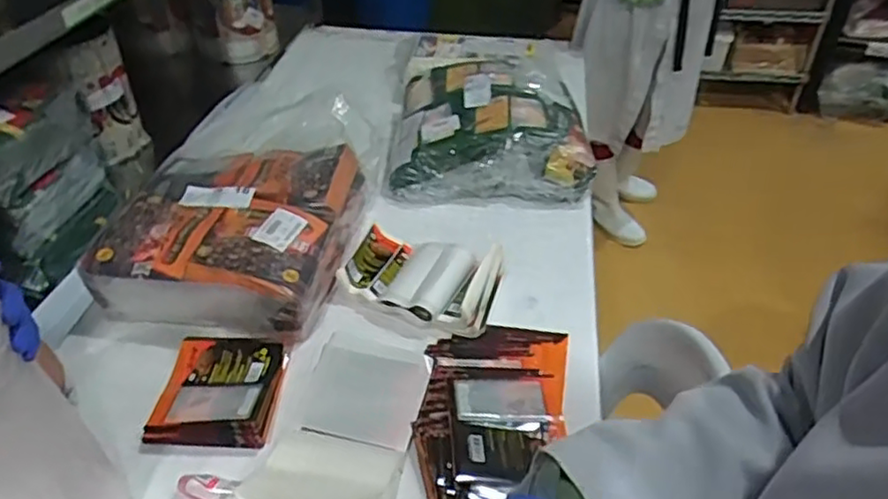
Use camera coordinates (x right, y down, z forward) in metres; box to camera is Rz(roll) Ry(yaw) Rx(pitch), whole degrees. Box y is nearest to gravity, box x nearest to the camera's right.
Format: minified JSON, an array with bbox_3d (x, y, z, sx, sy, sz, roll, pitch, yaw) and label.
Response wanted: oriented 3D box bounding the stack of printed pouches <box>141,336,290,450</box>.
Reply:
[{"bbox_3d":[-0.288,0.179,0.870,0.152,0.027,0.169,3,40,2],"label":"stack of printed pouches"}]

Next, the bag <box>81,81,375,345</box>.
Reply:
[{"bbox_3d":[-0.313,-0.079,1.073,0.329,0.120,0.455,6,41,5],"label":"bag"}]

